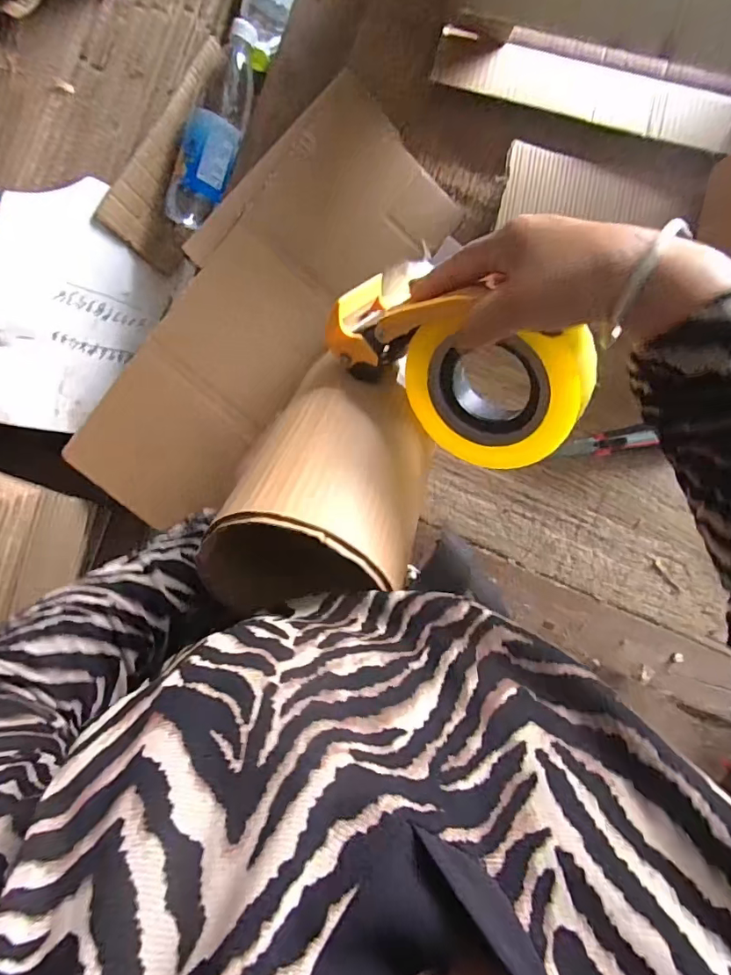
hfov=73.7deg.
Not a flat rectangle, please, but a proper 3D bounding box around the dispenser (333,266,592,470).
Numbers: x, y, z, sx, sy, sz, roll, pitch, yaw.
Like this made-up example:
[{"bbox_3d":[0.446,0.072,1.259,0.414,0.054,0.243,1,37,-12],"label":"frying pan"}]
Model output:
[{"bbox_3d":[0.066,-0.090,0.349,0.178,0.065,0.112,31,136,16],"label":"dispenser"}]

